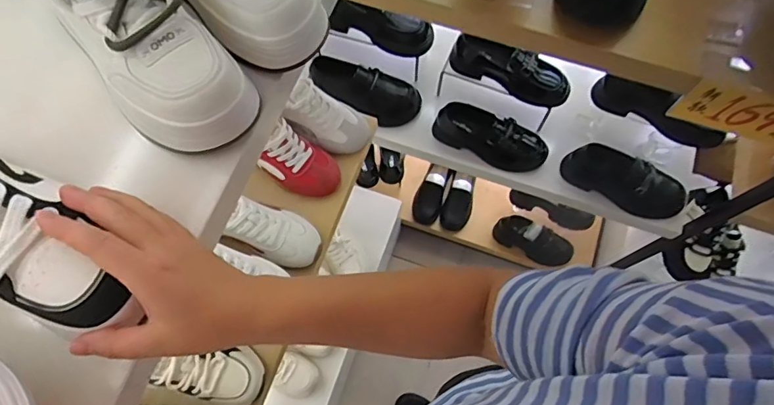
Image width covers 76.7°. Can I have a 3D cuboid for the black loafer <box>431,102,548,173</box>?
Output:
[{"bbox_3d":[0.206,-0.134,0.970,0.224,0.094,0.080,22,71,8],"label":"black loafer"}]

